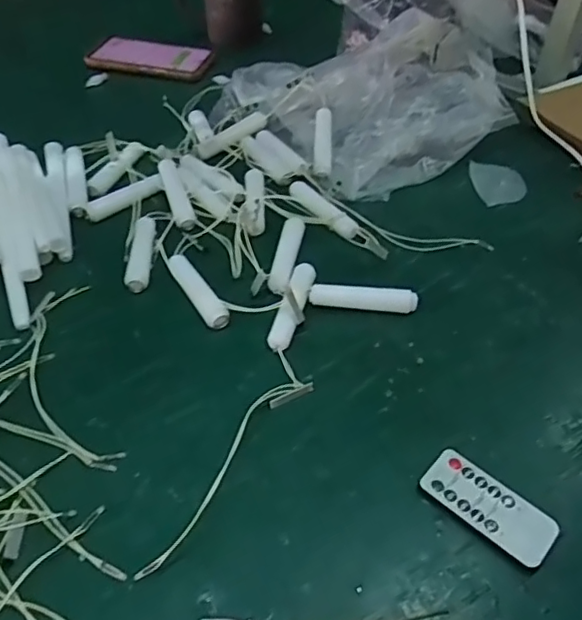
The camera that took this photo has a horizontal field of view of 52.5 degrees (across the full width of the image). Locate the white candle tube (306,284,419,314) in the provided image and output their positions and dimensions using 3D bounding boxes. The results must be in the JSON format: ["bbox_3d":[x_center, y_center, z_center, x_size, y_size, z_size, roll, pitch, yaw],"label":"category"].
[{"bbox_3d":[0.061,-0.008,0.495,0.088,0.021,0.016,2,46,0],"label":"white candle tube"}]

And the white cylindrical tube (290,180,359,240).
[{"bbox_3d":[0.030,-0.100,0.586,0.021,0.016,0.097,-29,54,-26],"label":"white cylindrical tube"}]

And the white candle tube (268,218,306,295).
[{"bbox_3d":[-0.004,-0.050,0.535,0.020,0.014,0.090,8,47,6],"label":"white candle tube"}]

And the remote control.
[{"bbox_3d":[0.127,0.127,0.383,0.084,0.007,0.038,34,54,27],"label":"remote control"}]

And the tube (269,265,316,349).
[{"bbox_3d":[0.002,-0.004,0.495,0.019,0.015,0.091,13,47,10],"label":"tube"}]

